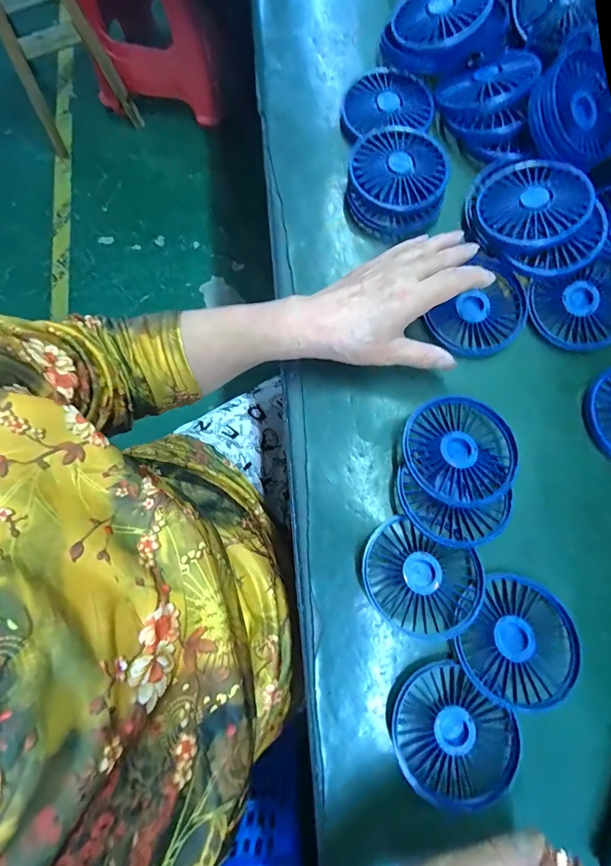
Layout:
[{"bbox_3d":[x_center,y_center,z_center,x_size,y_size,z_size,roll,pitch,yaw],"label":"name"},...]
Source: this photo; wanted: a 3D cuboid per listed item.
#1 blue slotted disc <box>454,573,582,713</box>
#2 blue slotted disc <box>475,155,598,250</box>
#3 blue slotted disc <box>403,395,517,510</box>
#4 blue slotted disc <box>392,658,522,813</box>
[{"bbox_3d":[0.158,0.153,0.293,0.072,0.024,0.084,34,82,6],"label":"blue slotted disc"},{"bbox_3d":[0.192,-0.196,0.339,0.086,0.009,0.086,-29,65,9],"label":"blue slotted disc"},{"bbox_3d":[0.122,0.014,0.316,0.081,0.016,0.085,0,67,0],"label":"blue slotted disc"},{"bbox_3d":[0.104,0.216,0.284,0.078,0.019,0.078,0,80,1],"label":"blue slotted disc"}]

